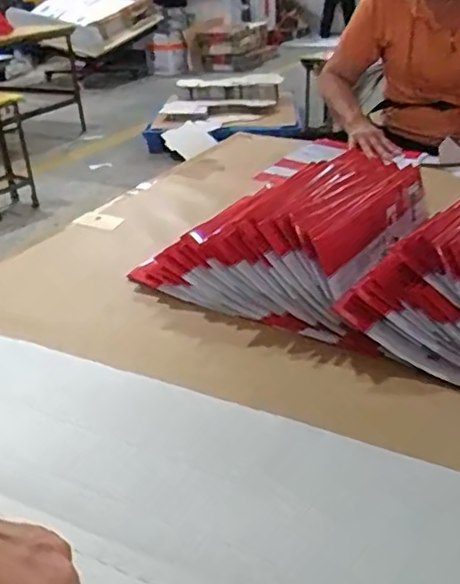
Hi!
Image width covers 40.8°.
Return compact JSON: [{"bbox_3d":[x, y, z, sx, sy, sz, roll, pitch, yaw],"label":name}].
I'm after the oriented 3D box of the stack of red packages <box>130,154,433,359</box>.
[{"bbox_3d":[0.104,-0.091,0.814,0.298,0.107,0.357,15,33,29],"label":"stack of red packages"}]

